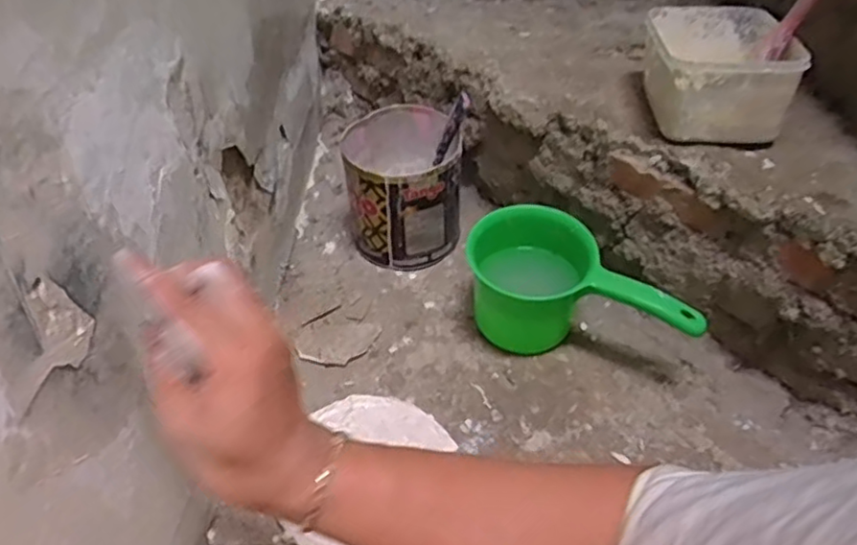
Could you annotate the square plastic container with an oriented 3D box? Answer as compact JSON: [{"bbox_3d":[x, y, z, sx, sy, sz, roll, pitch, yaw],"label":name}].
[{"bbox_3d":[0.312,-0.221,0.732,0.134,0.104,0.194,6,43,7],"label":"square plastic container"}]

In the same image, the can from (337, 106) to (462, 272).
[{"bbox_3d":[-0.034,-0.108,0.858,0.135,0.162,0.139,0,43,0],"label":"can"}]

